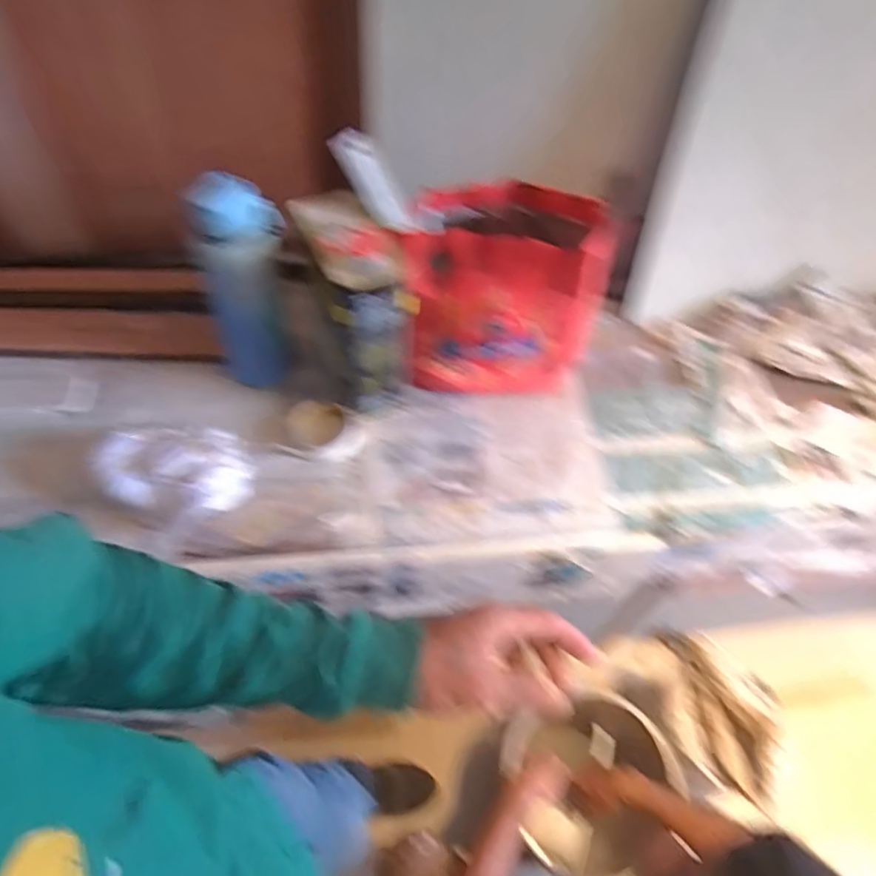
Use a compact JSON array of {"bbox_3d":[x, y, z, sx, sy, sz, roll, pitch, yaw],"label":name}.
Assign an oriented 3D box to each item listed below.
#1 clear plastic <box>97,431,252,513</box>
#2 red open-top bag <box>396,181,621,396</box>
[{"bbox_3d":[-0.342,0.045,0.744,0.198,0.051,0.151,-3,55,-7],"label":"clear plastic"},{"bbox_3d":[0.080,-0.197,0.822,0.259,0.252,0.155,-6,56,-10],"label":"red open-top bag"}]

